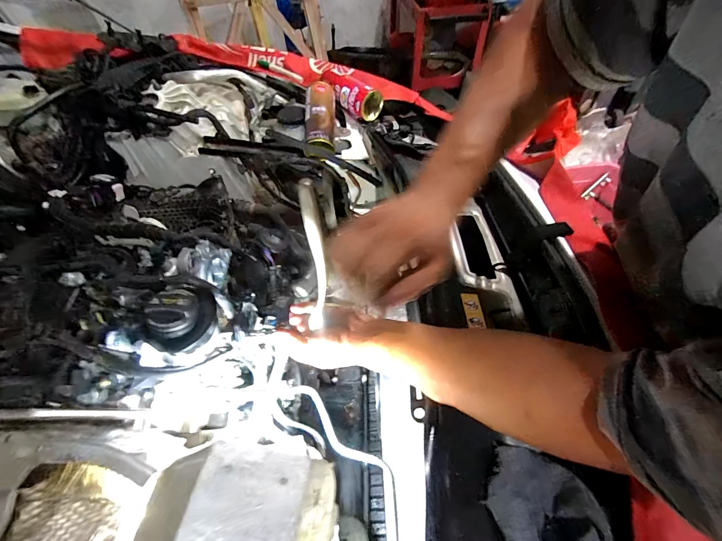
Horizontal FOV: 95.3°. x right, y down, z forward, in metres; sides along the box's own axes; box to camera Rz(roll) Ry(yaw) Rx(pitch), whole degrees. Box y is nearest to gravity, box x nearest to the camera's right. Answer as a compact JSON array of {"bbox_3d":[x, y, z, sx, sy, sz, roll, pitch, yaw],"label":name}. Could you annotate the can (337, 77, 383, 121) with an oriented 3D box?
[{"bbox_3d":[-0.007,-0.392,0.748,0.066,0.059,0.099,-30,57,-20],"label":"can"}]

